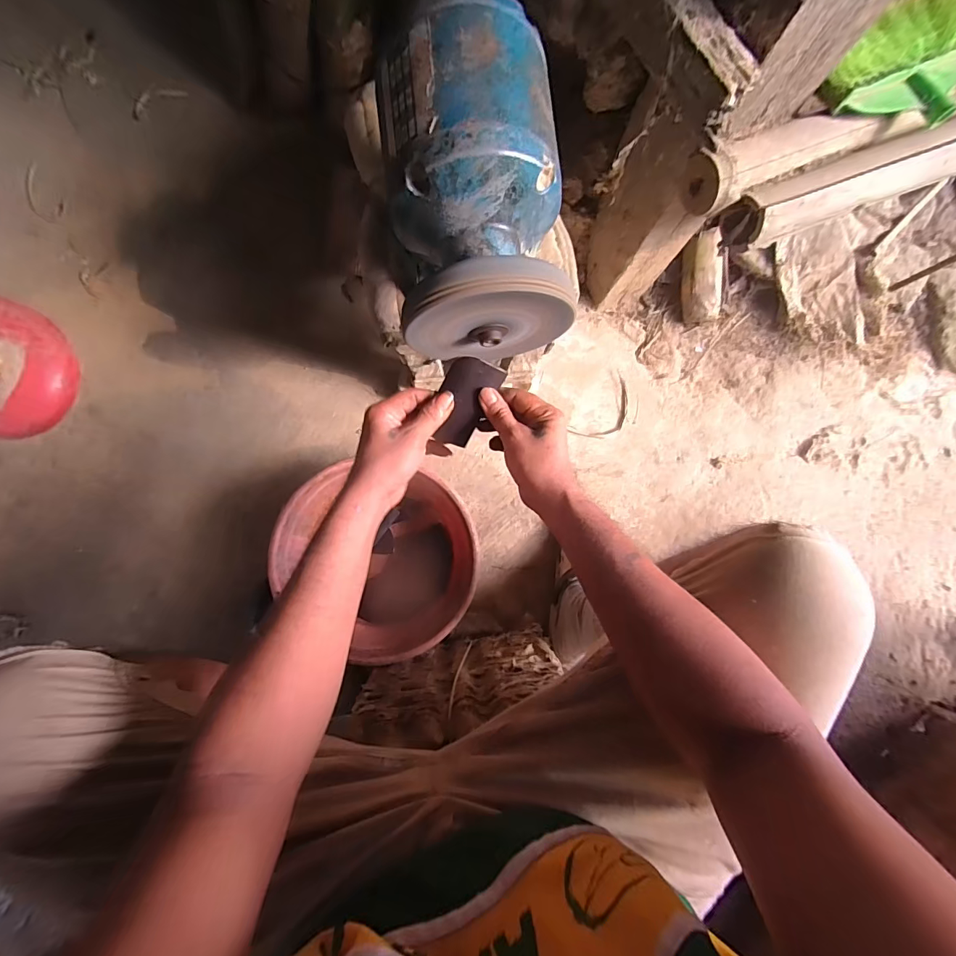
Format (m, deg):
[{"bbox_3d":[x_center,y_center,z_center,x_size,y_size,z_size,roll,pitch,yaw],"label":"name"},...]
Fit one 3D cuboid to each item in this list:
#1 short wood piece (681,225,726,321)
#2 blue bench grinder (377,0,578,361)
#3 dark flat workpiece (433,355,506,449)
[{"bbox_3d":[0.446,-0.391,0.832,0.078,0.052,0.162,-10,110,-1],"label":"short wood piece"},{"bbox_3d":[-0.002,-0.231,0.353,0.143,0.124,0.224,-7,82,-1],"label":"blue bench grinder"},{"bbox_3d":[-0.017,-0.076,0.433,0.050,0.012,0.098,29,121,-7],"label":"dark flat workpiece"}]

